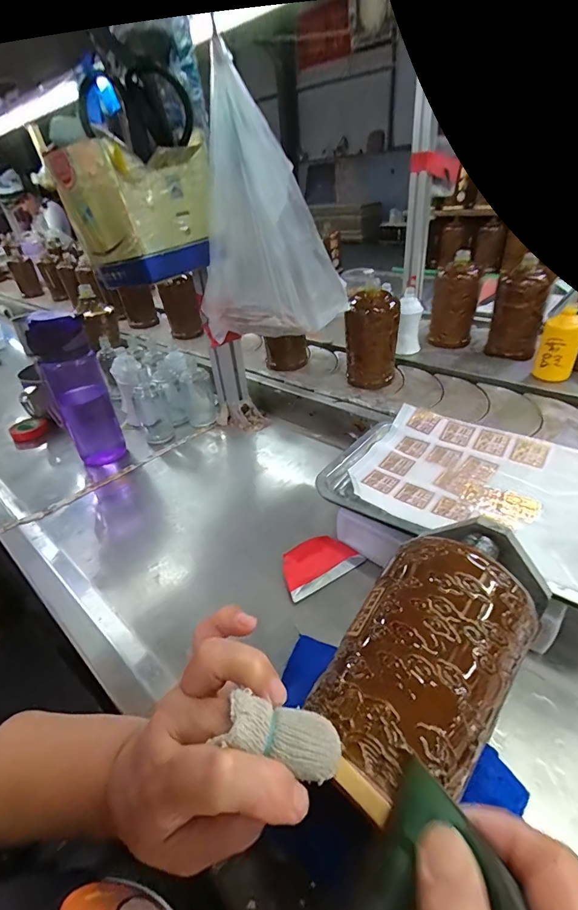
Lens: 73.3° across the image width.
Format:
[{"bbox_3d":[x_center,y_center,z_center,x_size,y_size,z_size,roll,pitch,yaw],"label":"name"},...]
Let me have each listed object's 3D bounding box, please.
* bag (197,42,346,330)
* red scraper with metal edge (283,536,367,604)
[{"bbox_3d":[-0.027,-0.299,0.505,0.105,0.265,0.178,25,46,36],"label":"bag"},{"bbox_3d":[0.030,0.114,0.422,0.087,0.010,0.056,-23,39,-22],"label":"red scraper with metal edge"}]

